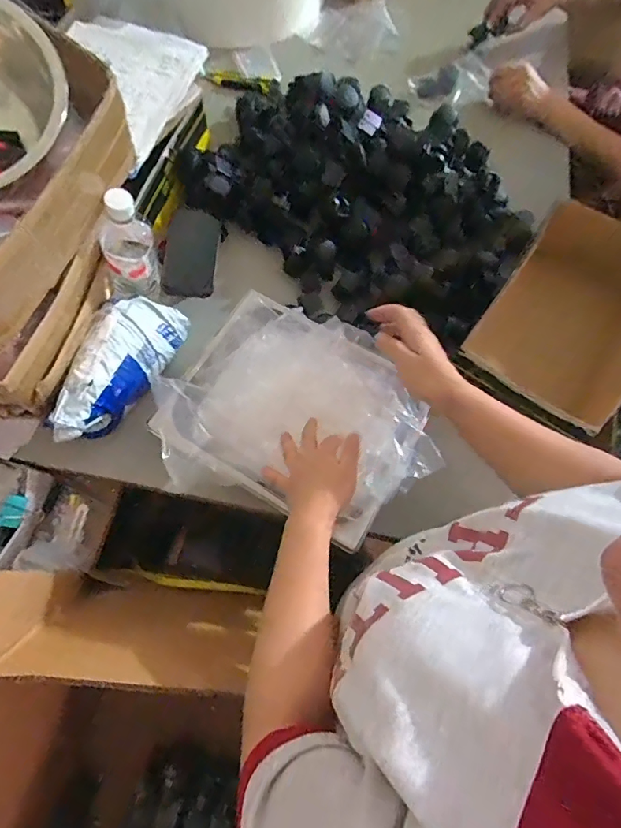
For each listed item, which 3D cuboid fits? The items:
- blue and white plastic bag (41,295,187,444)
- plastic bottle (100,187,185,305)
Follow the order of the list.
[{"bbox_3d":[-0.272,-0.062,0.639,0.091,0.106,0.264,19,54,4],"label":"blue and white plastic bag"},{"bbox_3d":[-0.252,-0.223,0.628,0.078,0.202,0.076,-36,75,-15],"label":"plastic bottle"}]

